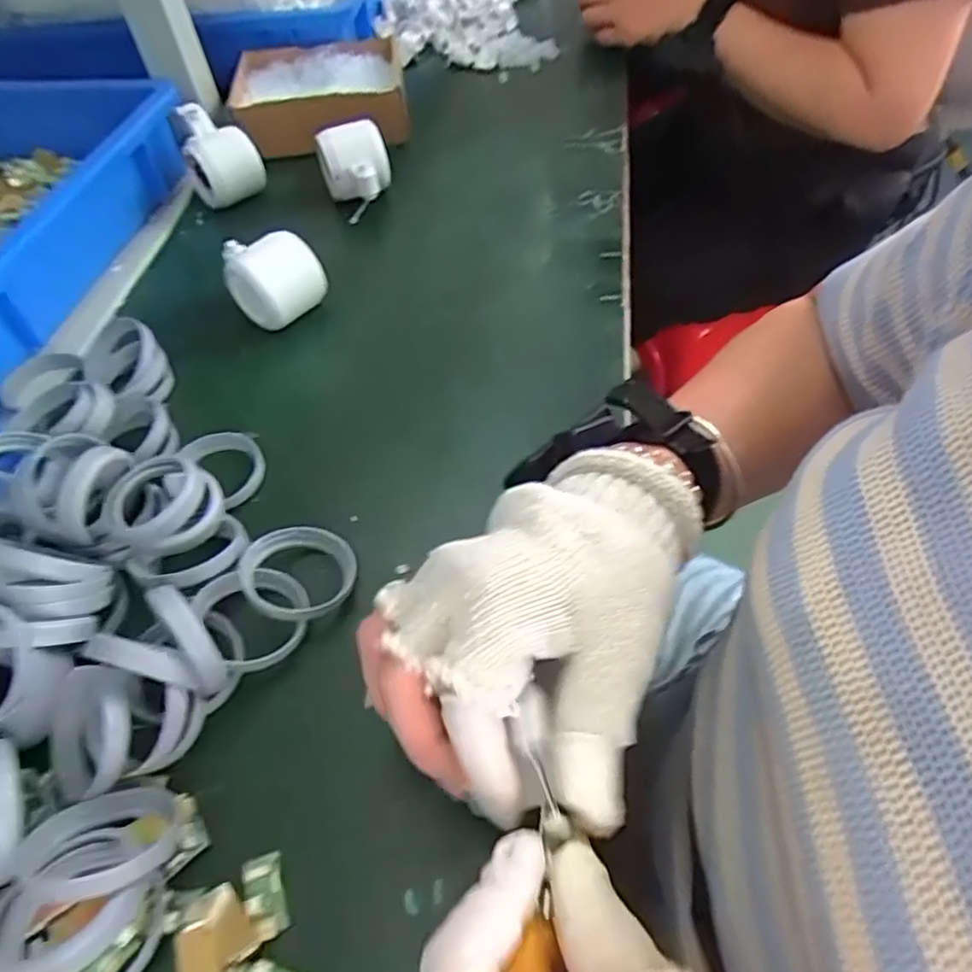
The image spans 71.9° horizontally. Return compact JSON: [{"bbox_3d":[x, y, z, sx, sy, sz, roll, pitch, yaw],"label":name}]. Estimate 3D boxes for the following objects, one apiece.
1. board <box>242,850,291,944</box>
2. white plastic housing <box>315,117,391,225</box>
[{"bbox_3d":[-0.094,0.174,0.284,0.016,0.004,0.031,-18,53,-9],"label":"board"},{"bbox_3d":[-0.115,-0.281,0.593,0.057,0.052,0.068,-15,56,-5],"label":"white plastic housing"}]

